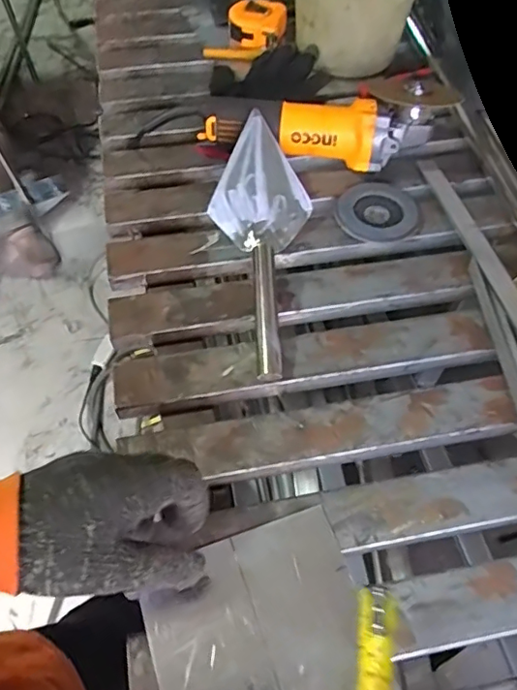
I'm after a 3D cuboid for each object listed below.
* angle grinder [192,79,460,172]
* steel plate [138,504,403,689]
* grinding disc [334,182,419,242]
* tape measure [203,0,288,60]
[{"bbox_3d":[0.068,-0.252,0.622,0.277,0.092,0.072,4,57,2],"label":"angle grinder"},{"bbox_3d":[0.011,0.225,0.371,0.152,0.010,0.185,-19,59,-8],"label":"steel plate"},{"bbox_3d":[0.133,-0.155,0.603,0.087,0.007,0.089,0,57,-1],"label":"grinding disc"},{"bbox_3d":[-0.017,-0.451,0.770,0.107,0.042,0.101,6,57,3],"label":"tape measure"}]

